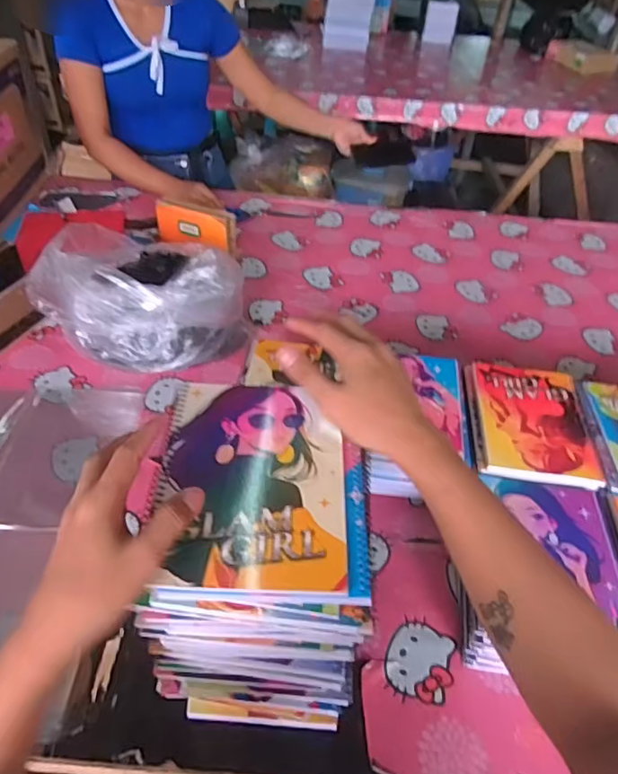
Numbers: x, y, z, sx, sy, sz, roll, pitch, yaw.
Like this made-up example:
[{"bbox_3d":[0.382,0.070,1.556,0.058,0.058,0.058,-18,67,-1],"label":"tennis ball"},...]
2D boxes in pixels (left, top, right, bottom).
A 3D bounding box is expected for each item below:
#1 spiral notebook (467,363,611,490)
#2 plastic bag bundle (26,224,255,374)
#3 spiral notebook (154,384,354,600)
[{"bbox_3d":[0.300,0.044,0.740,0.158,0.010,0.202,8,44,2],"label":"spiral notebook"},{"bbox_3d":[-0.252,-0.159,0.907,0.288,0.172,0.250,14,44,8],"label":"plastic bag bundle"},{"bbox_3d":[-0.045,0.068,0.441,0.144,0.008,0.194,3,44,-3],"label":"spiral notebook"}]

